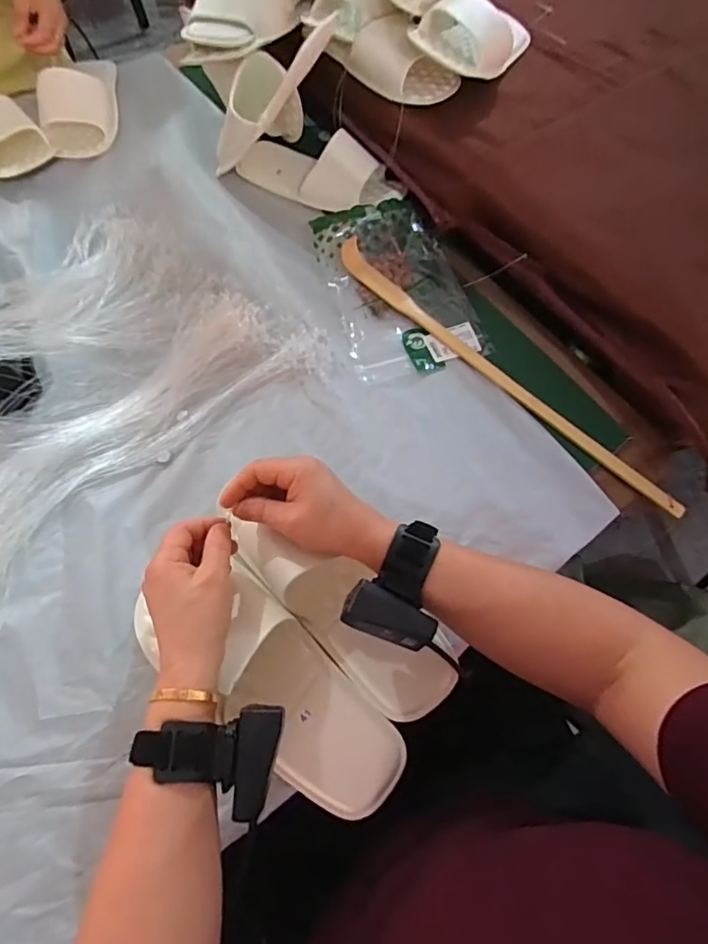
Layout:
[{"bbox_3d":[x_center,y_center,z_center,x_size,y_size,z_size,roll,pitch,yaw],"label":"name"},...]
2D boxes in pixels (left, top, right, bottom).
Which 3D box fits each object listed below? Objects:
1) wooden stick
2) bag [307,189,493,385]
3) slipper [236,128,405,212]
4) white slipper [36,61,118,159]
[{"bbox_3d":[0.161,-0.116,0.584,0.467,0.027,0.030,41,71,15],"label":"wooden stick"},{"bbox_3d":[0.058,-0.214,0.622,0.162,0.044,0.208,-16,68,-9],"label":"bag"},{"bbox_3d":[-0.047,-0.398,0.693,0.226,0.052,0.091,21,67,7],"label":"slipper"},{"bbox_3d":[-0.386,-0.541,0.741,0.091,0.057,0.232,-5,67,-5],"label":"white slipper"}]

